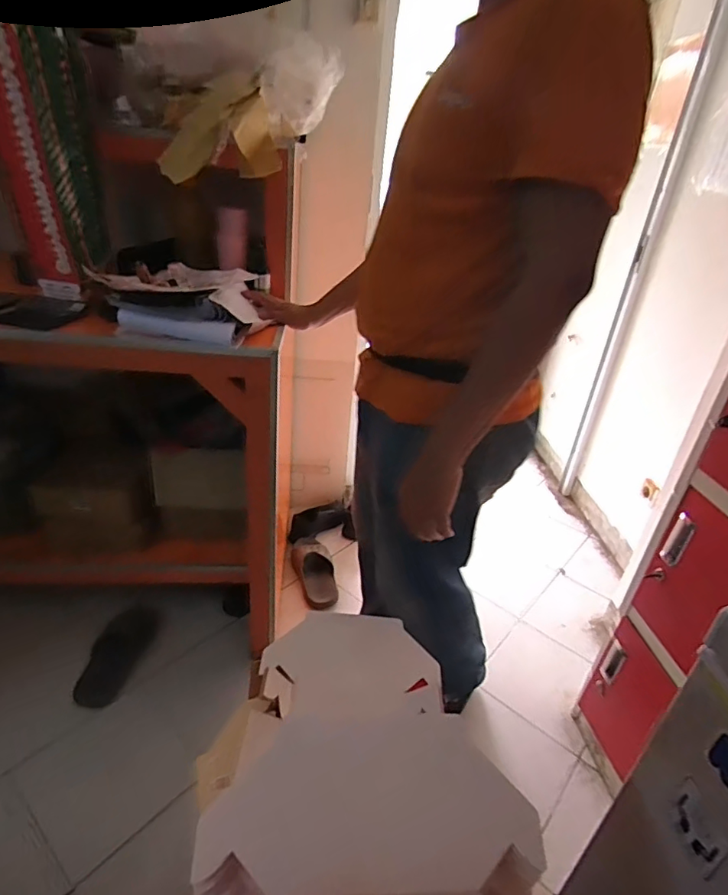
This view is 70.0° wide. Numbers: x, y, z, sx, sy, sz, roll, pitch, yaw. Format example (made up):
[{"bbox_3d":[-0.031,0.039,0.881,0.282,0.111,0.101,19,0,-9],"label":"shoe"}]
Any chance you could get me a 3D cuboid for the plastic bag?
[{"bbox_3d":[-0.119,-0.711,1.047,0.136,0.155,0.168,7,28,0],"label":"plastic bag"}]

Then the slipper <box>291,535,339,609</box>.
[{"bbox_3d":[-0.151,0.391,1.641,0.124,0.072,0.261,-6,44,-21],"label":"slipper"}]

